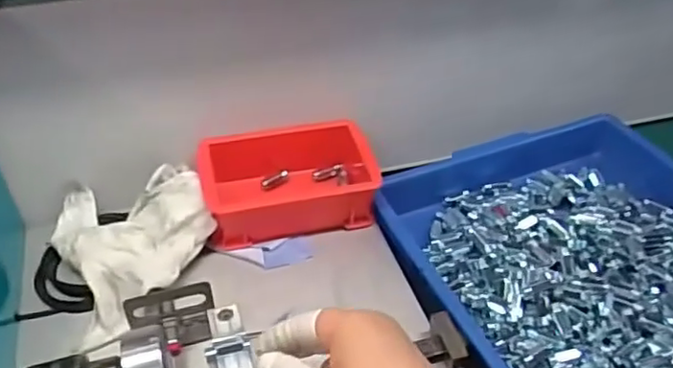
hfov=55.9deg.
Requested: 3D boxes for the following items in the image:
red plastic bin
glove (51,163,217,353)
[{"bbox_3d":[-0.045,-0.008,0.580,0.148,0.055,0.108,-9,42,-10],"label":"red plastic bin"},{"bbox_3d":[-0.167,0.040,0.529,0.120,0.047,0.152,-18,44,-20],"label":"glove"}]

